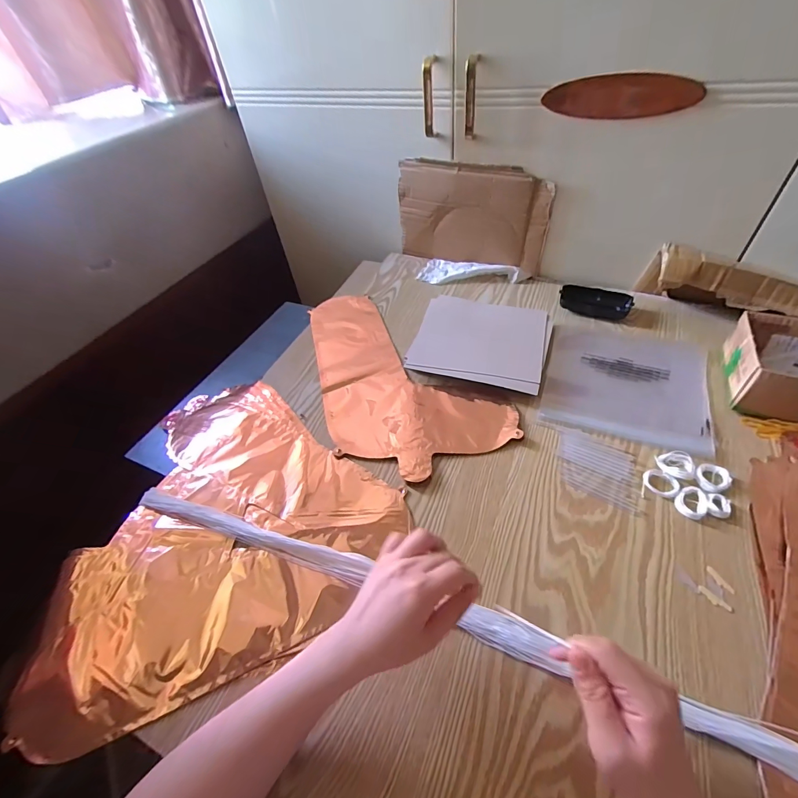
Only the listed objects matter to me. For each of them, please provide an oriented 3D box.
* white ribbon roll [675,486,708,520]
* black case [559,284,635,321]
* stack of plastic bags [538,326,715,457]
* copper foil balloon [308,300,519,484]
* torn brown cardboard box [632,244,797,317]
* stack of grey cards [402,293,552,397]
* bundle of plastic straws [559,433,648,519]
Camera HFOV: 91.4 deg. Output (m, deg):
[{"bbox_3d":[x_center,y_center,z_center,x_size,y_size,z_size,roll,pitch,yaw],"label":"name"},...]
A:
[{"bbox_3d":[0.315,0.111,0.417,0.033,0.008,0.030,-4,48,4],"label":"white ribbon roll"},{"bbox_3d":[0.326,-0.162,0.648,0.107,0.026,0.042,18,53,22],"label":"black case"},{"bbox_3d":[0.315,-0.028,0.545,0.201,0.008,0.205,13,51,18],"label":"stack of plastic bags"},{"bbox_3d":[-0.017,-0.053,0.601,0.225,0.013,0.395,-19,49,-10],"label":"copper foil balloon"},{"bbox_3d":[0.514,-0.171,0.591,0.251,0.082,0.070,13,51,18],"label":"torn brown cardboard box"},{"bbox_3d":[0.129,-0.095,0.612,0.196,0.021,0.173,14,51,18],"label":"stack of grey cards"},{"bbox_3d":[0.238,0.081,0.460,0.098,0.004,0.080,22,55,24],"label":"bundle of plastic straws"}]

